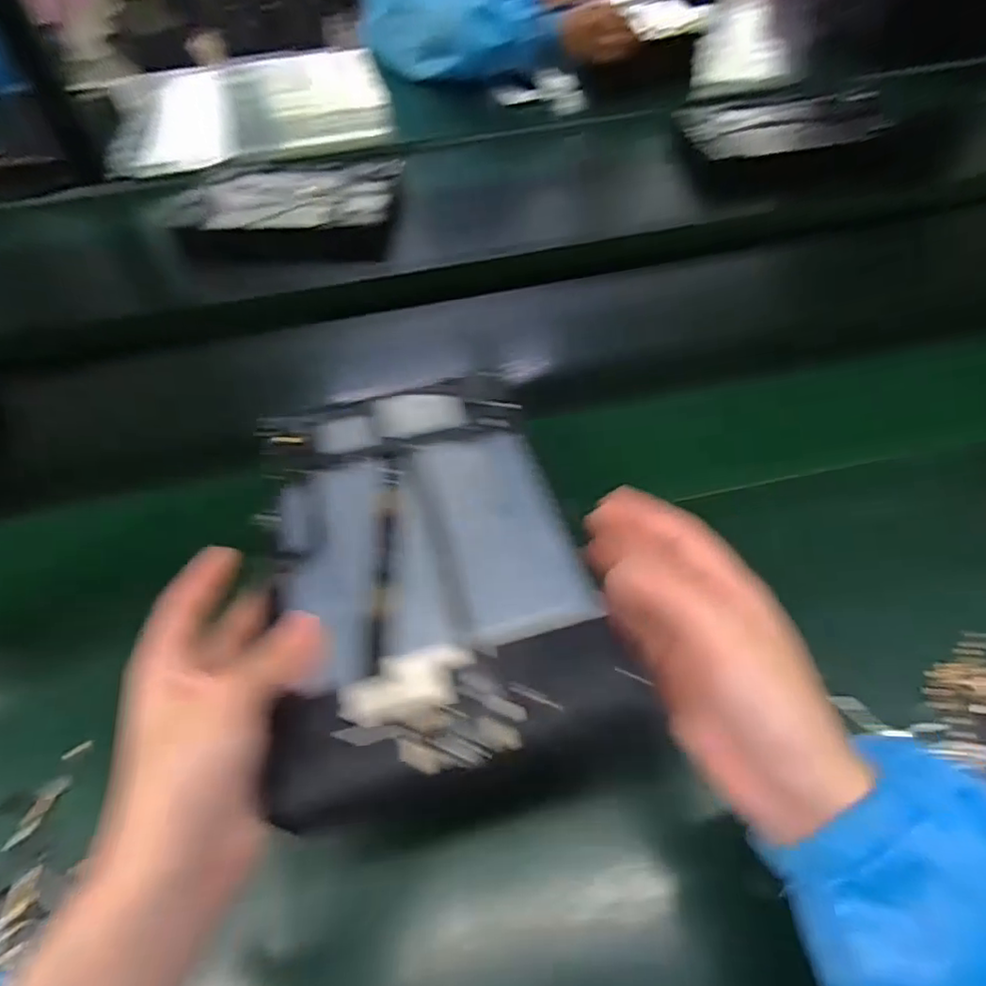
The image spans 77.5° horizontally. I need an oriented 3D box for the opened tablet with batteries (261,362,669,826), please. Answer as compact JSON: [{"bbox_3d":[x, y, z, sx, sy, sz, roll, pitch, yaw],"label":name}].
[{"bbox_3d":[-0.036,0.023,0.308,0.146,0.032,0.251,-14,52,-7],"label":"opened tablet with batteries"}]

